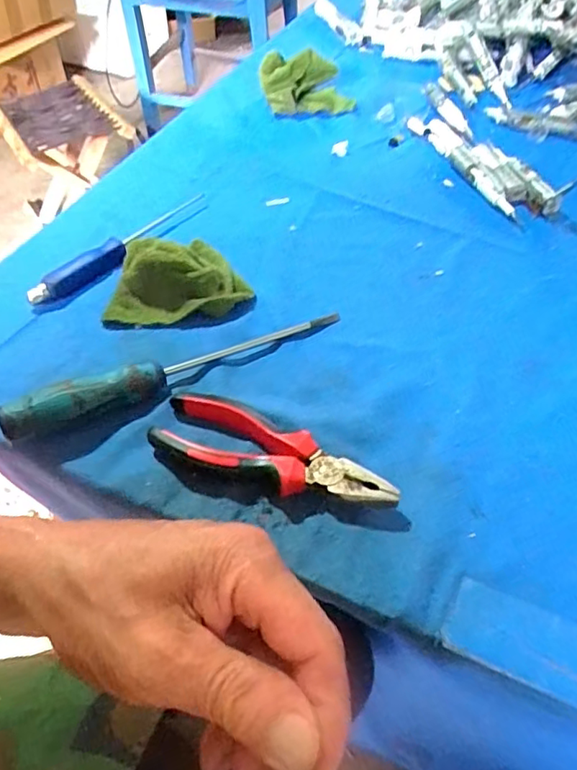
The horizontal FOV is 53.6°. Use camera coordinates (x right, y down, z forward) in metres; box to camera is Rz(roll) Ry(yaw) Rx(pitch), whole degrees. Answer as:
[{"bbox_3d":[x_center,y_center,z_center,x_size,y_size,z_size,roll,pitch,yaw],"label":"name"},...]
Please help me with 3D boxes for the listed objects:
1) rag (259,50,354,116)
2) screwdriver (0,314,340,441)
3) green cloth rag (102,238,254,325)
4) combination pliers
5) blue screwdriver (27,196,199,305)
[{"bbox_3d":[0.021,-0.352,0.668,0.106,0.045,0.066,-1,52,-1],"label":"rag"},{"bbox_3d":[-0.073,-0.014,0.406,0.246,0.034,0.025,-22,55,-16],"label":"screwdriver"},{"bbox_3d":[-0.091,-0.091,0.465,0.109,0.040,0.077,-5,52,-4],"label":"green cloth rag"},{"bbox_3d":[-0.009,0.044,0.365,0.154,0.025,0.051,14,53,11],"label":"combination pliers"},{"bbox_3d":[-0.143,-0.123,0.504,0.022,0.019,0.189,33,59,23],"label":"blue screwdriver"}]

